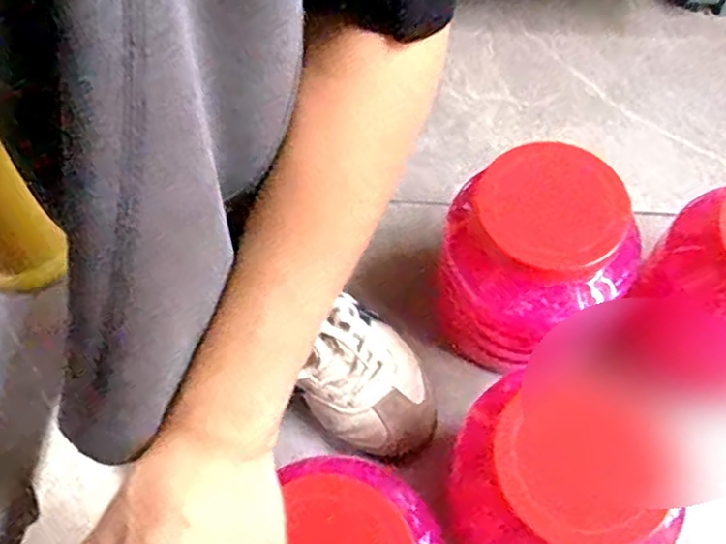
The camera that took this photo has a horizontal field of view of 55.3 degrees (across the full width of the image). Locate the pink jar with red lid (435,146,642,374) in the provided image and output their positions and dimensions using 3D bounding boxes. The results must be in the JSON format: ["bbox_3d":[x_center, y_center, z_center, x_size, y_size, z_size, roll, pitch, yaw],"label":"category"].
[{"bbox_3d":[0.118,-0.005,0.489,0.113,0.153,0.101,-26,65,-12],"label":"pink jar with red lid"}]

